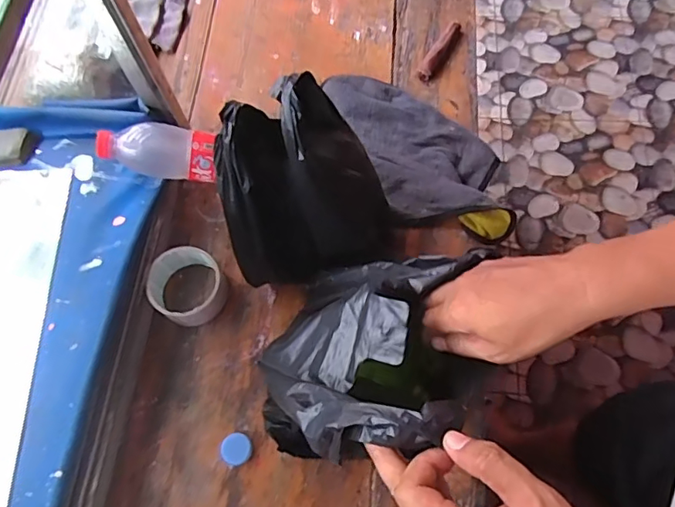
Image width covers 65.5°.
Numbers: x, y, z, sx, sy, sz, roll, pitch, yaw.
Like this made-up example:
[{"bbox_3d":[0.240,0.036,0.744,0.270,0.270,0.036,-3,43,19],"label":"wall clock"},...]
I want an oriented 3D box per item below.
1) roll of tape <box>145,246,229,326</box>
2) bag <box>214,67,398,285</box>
[{"bbox_3d":[-0.177,0.035,0.613,0.081,0.051,0.088,-1,68,1],"label":"roll of tape"},{"bbox_3d":[-0.025,-0.067,0.542,0.161,0.225,0.140,1,68,2],"label":"bag"}]

